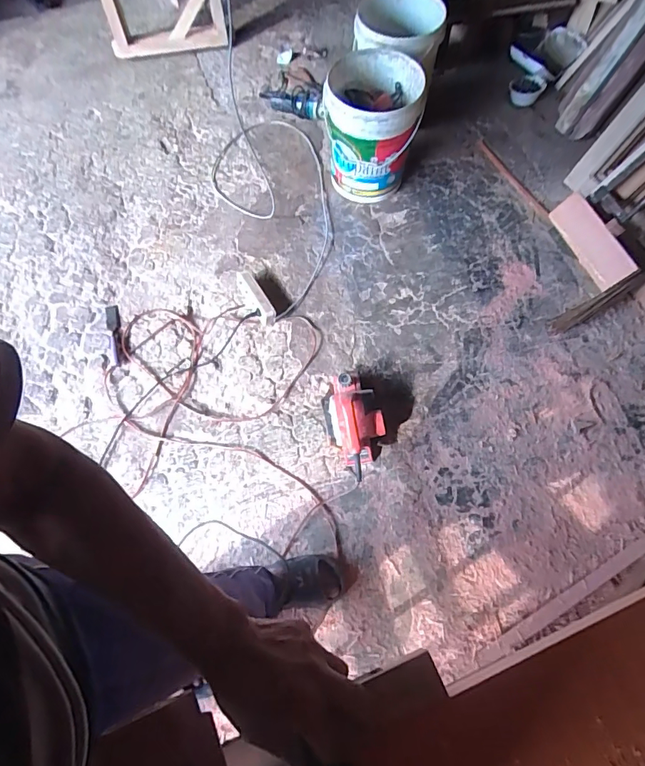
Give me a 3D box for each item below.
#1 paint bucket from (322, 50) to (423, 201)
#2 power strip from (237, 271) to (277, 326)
[{"bbox_3d":[0.169,-0.875,1.555,0.310,0.354,0.319,-6,67,0],"label":"paint bucket"},{"bbox_3d":[-0.221,-0.283,1.455,0.058,0.046,0.211,-29,69,-10],"label":"power strip"}]

